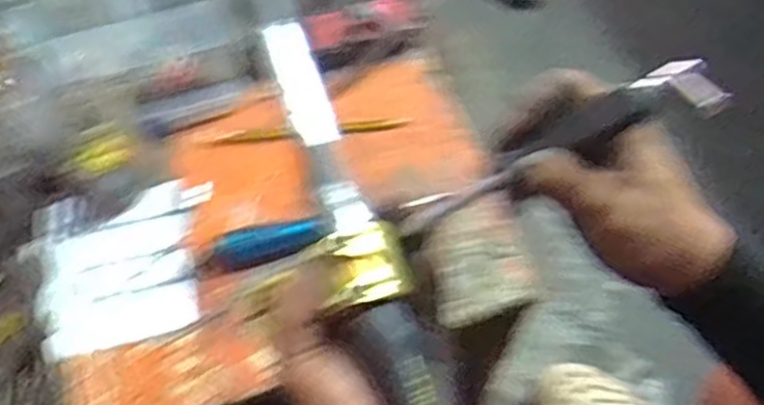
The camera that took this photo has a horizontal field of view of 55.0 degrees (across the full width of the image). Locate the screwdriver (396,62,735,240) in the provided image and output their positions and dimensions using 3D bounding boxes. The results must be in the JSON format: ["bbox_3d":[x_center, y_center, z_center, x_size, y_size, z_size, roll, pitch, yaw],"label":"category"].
[{"bbox_3d":[0.088,-0.024,0.403,0.188,0.018,0.033,-29,59,20],"label":"screwdriver"}]

